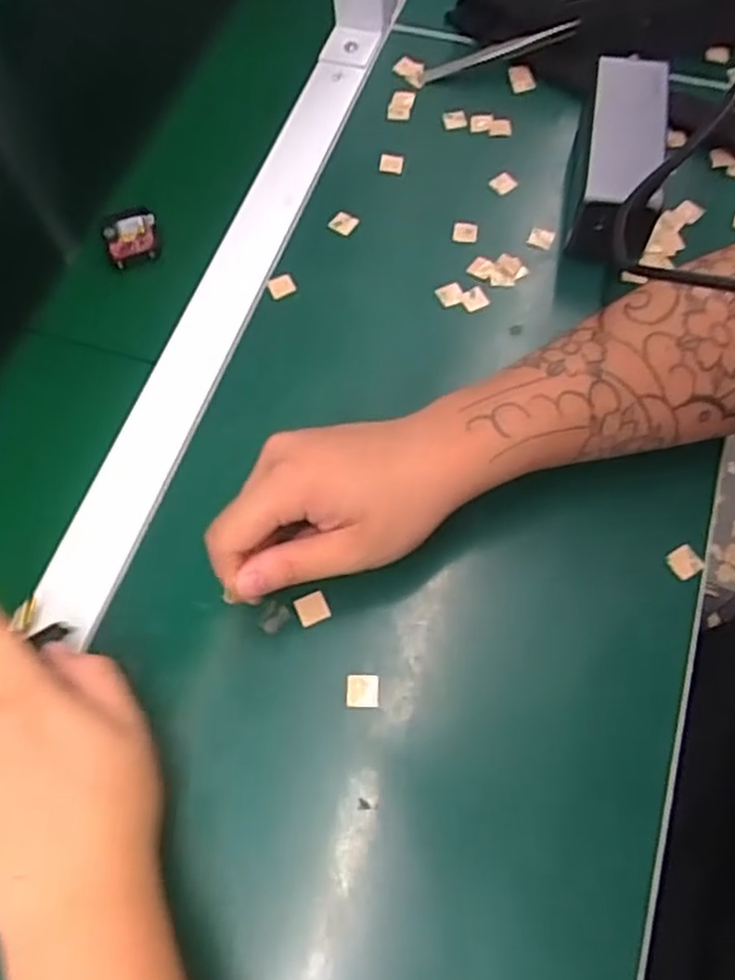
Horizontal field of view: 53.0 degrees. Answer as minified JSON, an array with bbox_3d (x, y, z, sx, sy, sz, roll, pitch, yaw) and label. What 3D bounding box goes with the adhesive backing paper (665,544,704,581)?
[{"bbox_3d":[0.171,0.039,0.397,0.015,0.004,0.016,-38,63,-3],"label":"adhesive backing paper"}]

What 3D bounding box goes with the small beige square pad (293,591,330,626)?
[{"bbox_3d":[-0.029,0.063,0.391,0.016,0.005,0.015,-23,66,-9],"label":"small beige square pad"}]

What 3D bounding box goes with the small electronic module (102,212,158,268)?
[{"bbox_3d":[-0.160,-0.170,0.505,0.034,0.016,0.041,-20,65,-8],"label":"small electronic module"}]

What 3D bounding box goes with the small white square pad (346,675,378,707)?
[{"bbox_3d":[-0.002,0.102,0.374,0.016,0.004,0.016,1,80,-3],"label":"small white square pad"}]

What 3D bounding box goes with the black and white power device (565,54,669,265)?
[{"bbox_3d":[0.163,-0.214,0.481,0.050,0.058,0.145,11,65,7],"label":"black and white power device"}]

